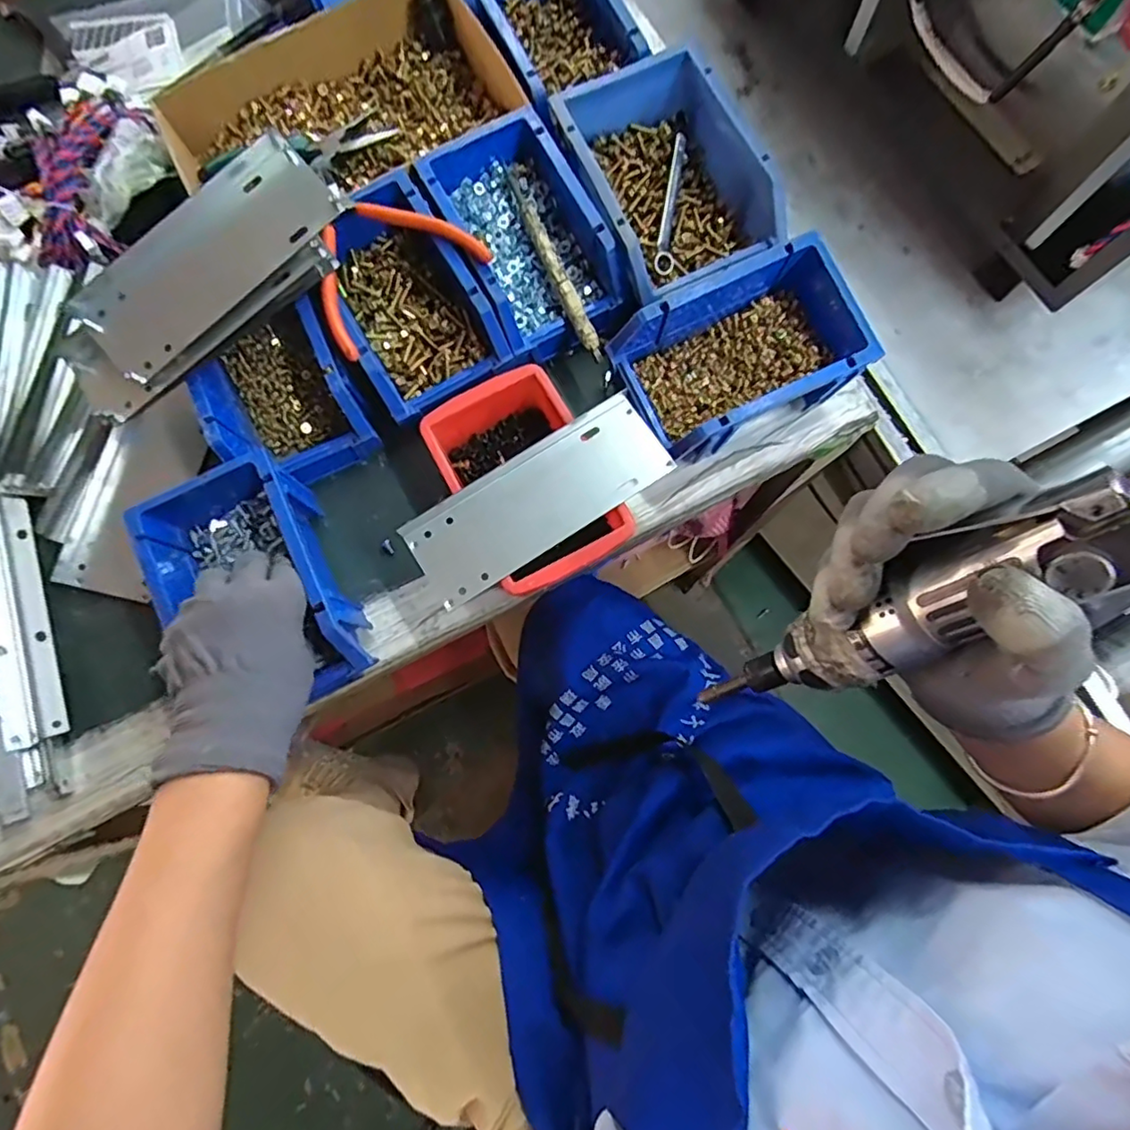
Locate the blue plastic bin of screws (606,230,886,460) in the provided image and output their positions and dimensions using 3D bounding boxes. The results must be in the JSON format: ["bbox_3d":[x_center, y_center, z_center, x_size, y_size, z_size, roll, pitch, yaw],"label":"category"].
[{"bbox_3d":[0.122,-0.152,0.437,0.162,0.075,0.113,-24,80,-3],"label":"blue plastic bin of screws"}]

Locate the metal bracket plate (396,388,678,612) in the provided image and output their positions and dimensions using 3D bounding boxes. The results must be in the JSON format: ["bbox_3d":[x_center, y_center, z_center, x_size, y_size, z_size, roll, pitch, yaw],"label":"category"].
[{"bbox_3d":[-0.018,-0.046,0.406,0.179,0.015,0.067,-33,81,-5],"label":"metal bracket plate"}]

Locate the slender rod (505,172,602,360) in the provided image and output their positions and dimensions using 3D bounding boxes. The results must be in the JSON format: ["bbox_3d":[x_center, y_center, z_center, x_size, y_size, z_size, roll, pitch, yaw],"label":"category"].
[{"bbox_3d":[-0.008,-0.230,0.453,0.017,0.020,0.169,-23,80,-3],"label":"slender rod"}]

